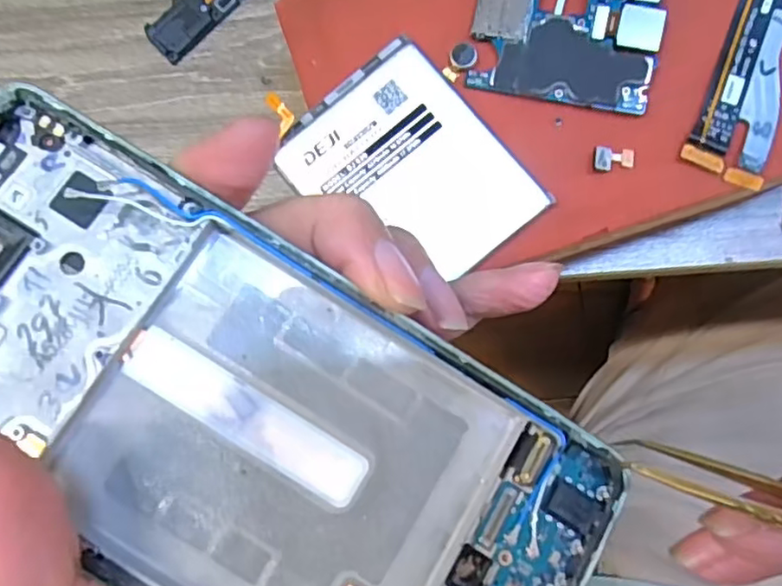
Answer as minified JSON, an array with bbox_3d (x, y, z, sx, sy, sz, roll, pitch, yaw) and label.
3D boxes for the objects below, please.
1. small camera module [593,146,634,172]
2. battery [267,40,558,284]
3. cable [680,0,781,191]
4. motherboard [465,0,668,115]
[{"bbox_3d":[0.071,-0.043,0.200,0.013,0.004,0.008,3,84,5],"label":"small camera module"},{"bbox_3d":[0.005,-0.039,0.204,0.058,0.005,0.075,-40,82,-1],"label":"battery"},{"bbox_3d":[0.117,-0.080,0.203,0.024,0.004,0.090,16,84,8],"label":"cable"},{"bbox_3d":[0.057,-0.087,0.204,0.059,0.005,0.049,12,84,6],"label":"motherboard"}]

